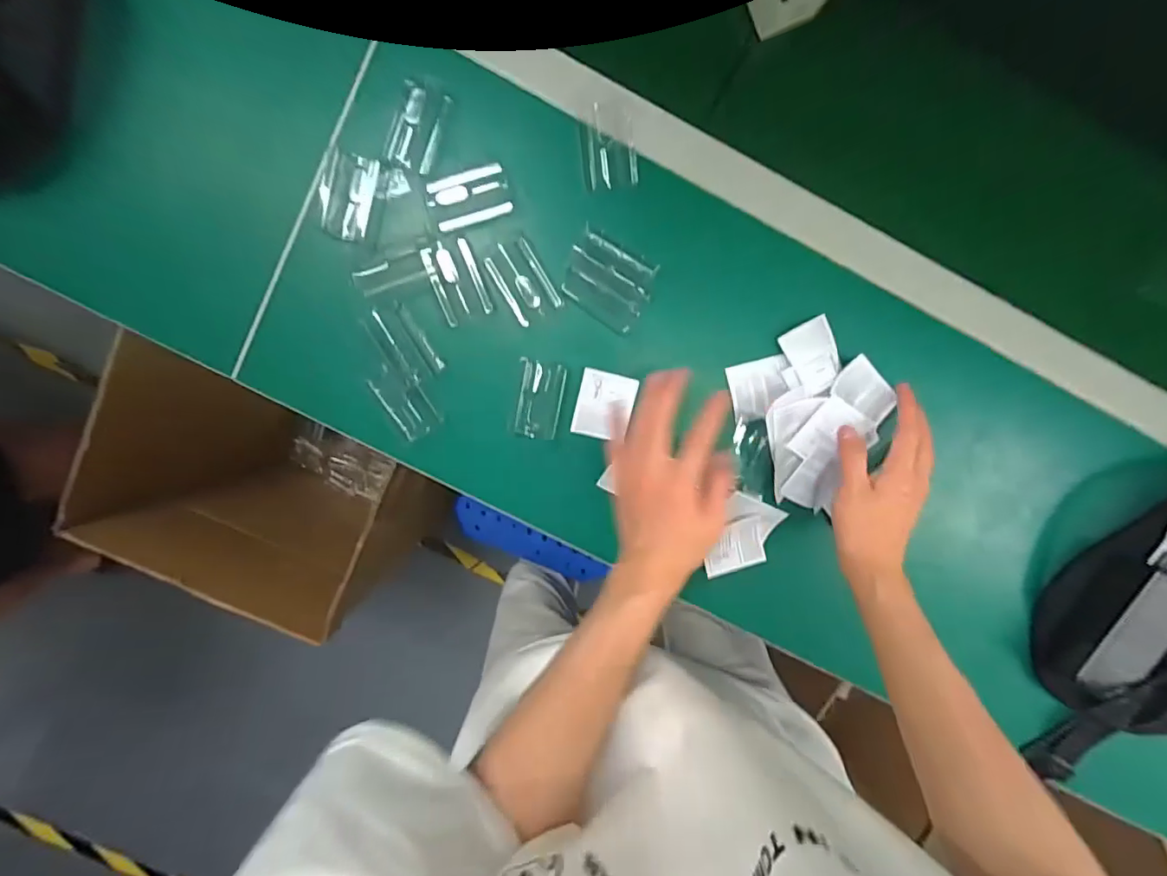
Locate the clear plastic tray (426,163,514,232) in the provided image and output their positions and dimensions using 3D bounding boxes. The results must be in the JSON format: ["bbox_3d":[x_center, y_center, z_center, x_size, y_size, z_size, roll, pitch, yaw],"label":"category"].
[{"bbox_3d":[-0.100,-0.211,0.469,0.068,0.007,0.044,-19,96,2],"label":"clear plastic tray"}]

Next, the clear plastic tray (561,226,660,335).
[{"bbox_3d":[0.022,-0.140,0.475,0.076,0.013,0.066,29,96,-3],"label":"clear plastic tray"}]

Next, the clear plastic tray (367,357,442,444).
[{"bbox_3d":[-0.163,-0.034,0.493,0.045,0.013,0.068,-28,104,11],"label":"clear plastic tray"}]

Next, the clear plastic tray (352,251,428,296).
[{"bbox_3d":[-0.167,-0.144,0.465,0.060,0.009,0.020,-21,96,2],"label":"clear plastic tray"}]

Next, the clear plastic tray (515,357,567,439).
[{"bbox_3d":[-0.040,-0.034,0.494,0.040,0.010,0.071,5,105,-20],"label":"clear plastic tray"}]

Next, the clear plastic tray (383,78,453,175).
[{"bbox_3d":[-0.143,-0.267,0.457,0.040,0.010,0.067,21,96,-2],"label":"clear plastic tray"}]

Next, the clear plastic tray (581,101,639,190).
[{"bbox_3d":[0.022,-0.255,0.465,0.046,0.009,0.067,-5,97,1],"label":"clear plastic tray"}]

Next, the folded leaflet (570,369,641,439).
[{"bbox_3d":[0.020,-0.031,0.504,0.053,0.009,0.061,13,96,-1],"label":"folded leaflet"}]

